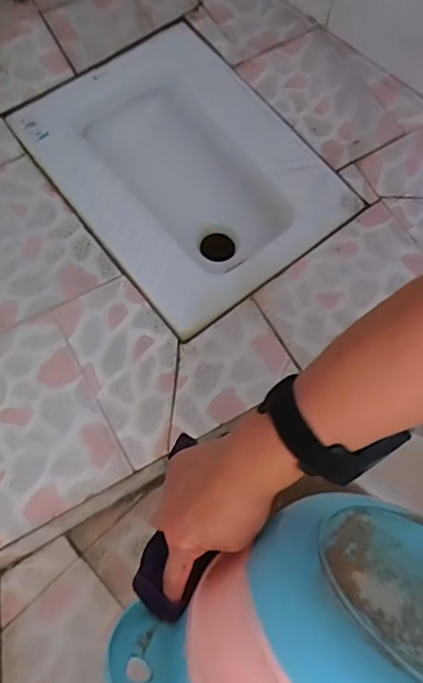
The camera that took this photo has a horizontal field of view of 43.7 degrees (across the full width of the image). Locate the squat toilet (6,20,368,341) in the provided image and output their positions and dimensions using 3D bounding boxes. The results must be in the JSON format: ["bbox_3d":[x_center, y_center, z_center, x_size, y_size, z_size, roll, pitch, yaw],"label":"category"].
[{"bbox_3d":[-0.053,-0.305,1.014,0.413,0.160,0.531,-37,75,-13],"label":"squat toilet"}]

